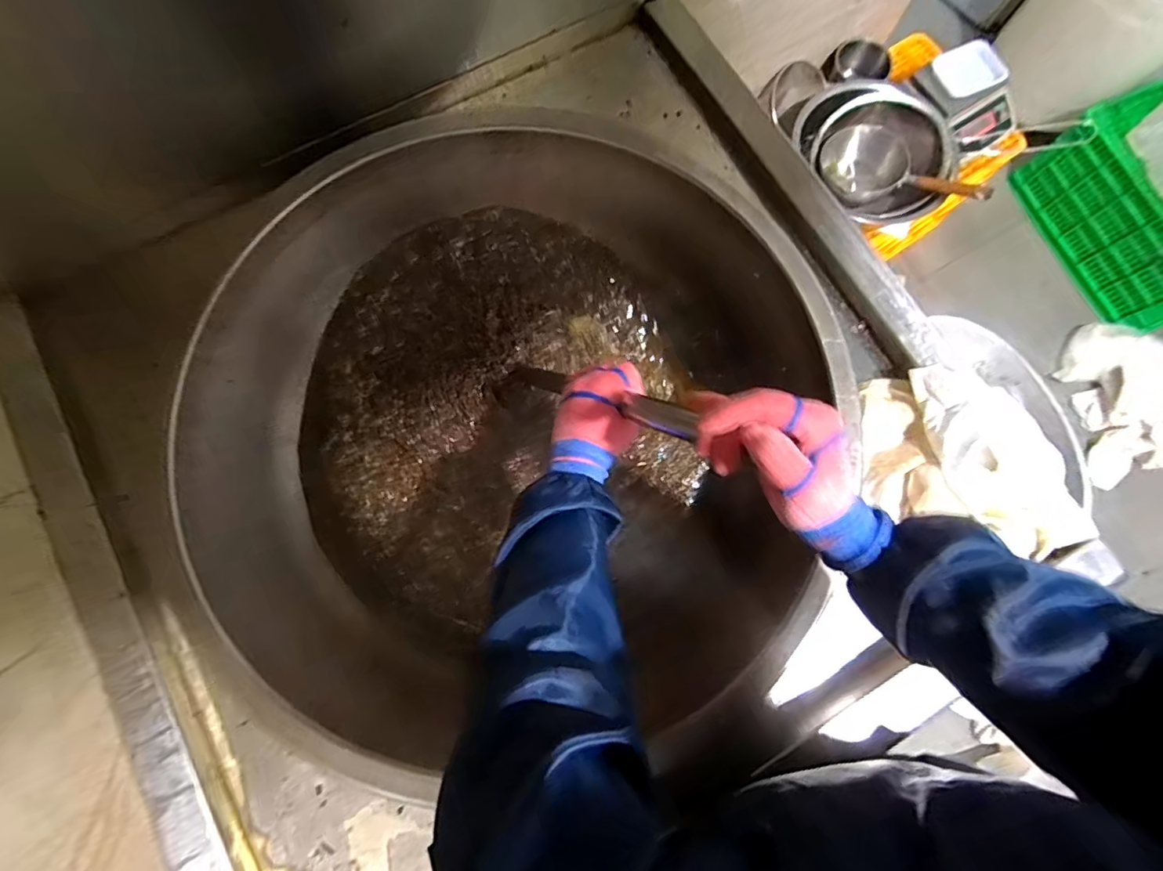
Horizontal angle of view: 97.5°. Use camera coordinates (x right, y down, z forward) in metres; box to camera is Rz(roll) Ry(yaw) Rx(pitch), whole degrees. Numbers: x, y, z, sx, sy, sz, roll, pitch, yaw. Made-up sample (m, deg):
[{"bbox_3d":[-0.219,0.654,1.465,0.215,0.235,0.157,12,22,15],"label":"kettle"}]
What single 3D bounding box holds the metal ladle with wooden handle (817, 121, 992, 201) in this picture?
[{"bbox_3d":[0.675,-0.559,1.091,0.340,0.091,0.115,32,79,23],"label":"metal ladle with wooden handle"}]

